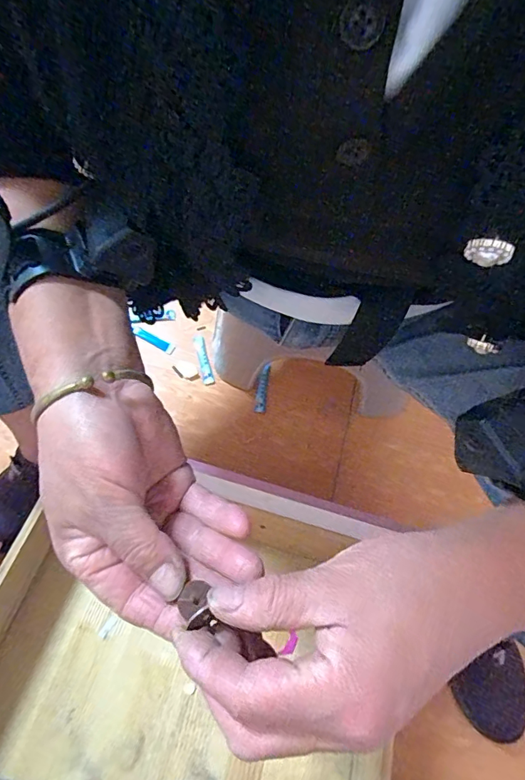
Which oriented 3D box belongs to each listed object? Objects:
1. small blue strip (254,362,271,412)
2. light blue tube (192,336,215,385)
[{"bbox_3d":[0.001,-0.004,0.714,0.016,0.004,0.077,11,84,-3],"label":"small blue strip"},{"bbox_3d":[-0.096,-0.048,0.758,0.017,0.009,0.086,-14,73,-7],"label":"light blue tube"}]

